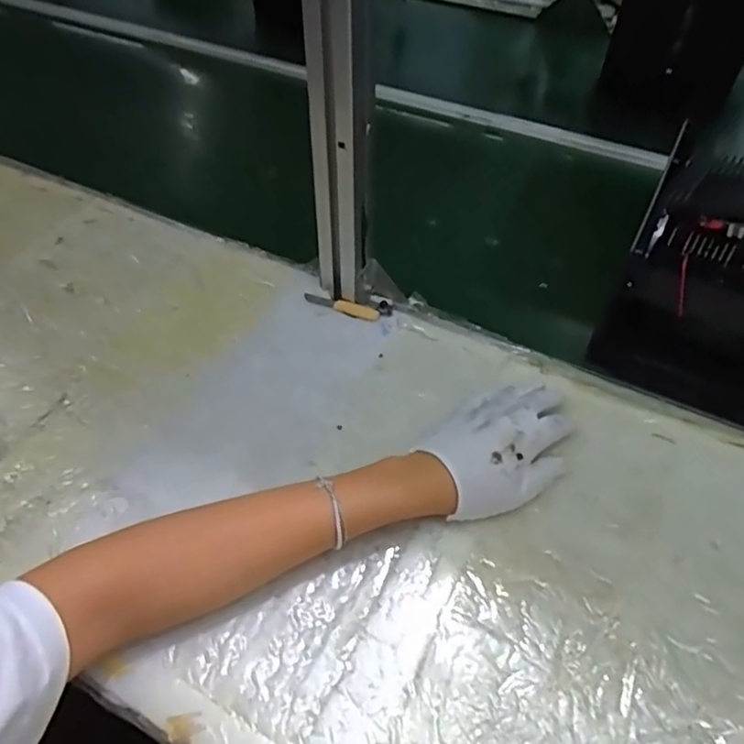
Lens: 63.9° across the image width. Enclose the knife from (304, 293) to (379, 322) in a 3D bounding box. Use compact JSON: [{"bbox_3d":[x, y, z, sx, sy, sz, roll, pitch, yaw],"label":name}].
[{"bbox_3d":[-0.031,-0.068,0.612,0.080,0.006,0.020,18,50,15],"label":"knife"}]

